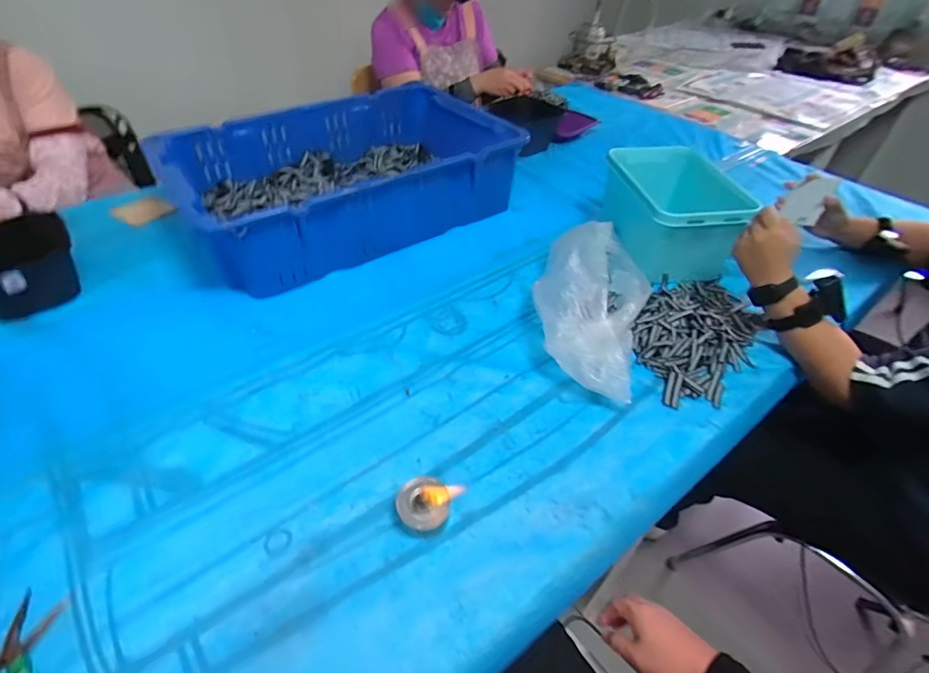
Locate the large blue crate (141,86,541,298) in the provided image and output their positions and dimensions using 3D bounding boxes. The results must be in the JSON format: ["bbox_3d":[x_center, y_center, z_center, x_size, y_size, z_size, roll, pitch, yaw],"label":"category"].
[{"bbox_3d":[-0.235,-0.333,0.979,0.645,0.170,0.427,-24,48,-25],"label":"large blue crate"}]

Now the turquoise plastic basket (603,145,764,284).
[{"bbox_3d":[0.363,-0.233,0.854,0.177,0.159,0.297,-4,42,-6],"label":"turquoise plastic basket"}]

